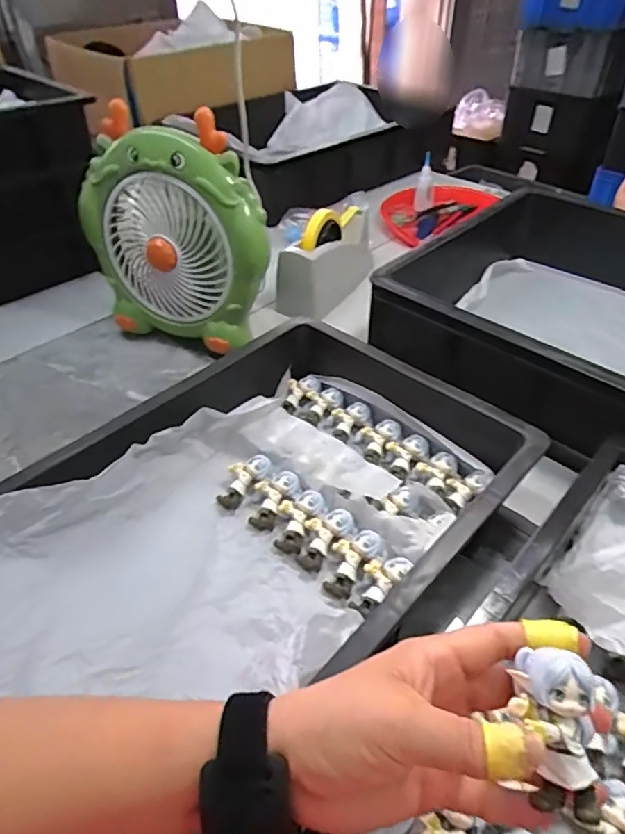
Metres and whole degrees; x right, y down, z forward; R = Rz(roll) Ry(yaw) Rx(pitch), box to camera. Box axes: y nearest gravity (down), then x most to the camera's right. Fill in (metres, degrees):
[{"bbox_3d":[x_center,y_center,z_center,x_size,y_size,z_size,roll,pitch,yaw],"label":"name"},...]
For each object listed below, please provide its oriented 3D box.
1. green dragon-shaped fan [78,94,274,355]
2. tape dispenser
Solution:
[{"bbox_3d":[-0.176,-0.216,0.685,0.251,0.296,0.072,20,47,21],"label":"green dragon-shaped fan"},{"bbox_3d":[0.028,-0.265,0.823,0.084,0.121,0.207,21,47,22],"label":"tape dispenser"}]

